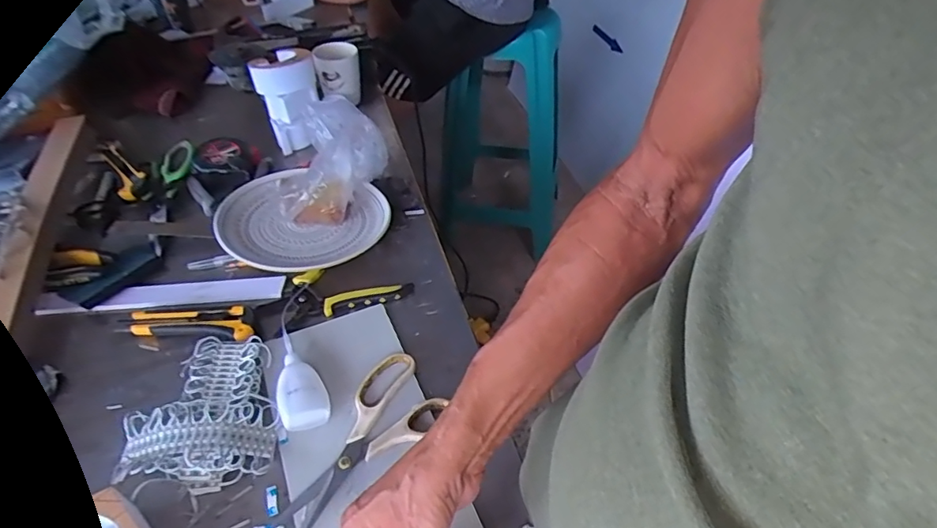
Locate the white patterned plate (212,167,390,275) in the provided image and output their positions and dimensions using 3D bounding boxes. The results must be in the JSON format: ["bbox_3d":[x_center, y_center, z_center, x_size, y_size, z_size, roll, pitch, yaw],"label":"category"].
[{"bbox_3d":[-0.213,-0.051,0.679,0.198,0.041,0.182,-1,45,1],"label":"white patterned plate"}]

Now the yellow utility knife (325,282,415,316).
[{"bbox_3d":[-0.114,0.037,0.611,0.102,0.009,0.024,-11,46,-9],"label":"yellow utility knife"}]

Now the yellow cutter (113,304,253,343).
[{"bbox_3d":[-0.302,0.063,0.584,0.146,0.019,0.045,4,45,6],"label":"yellow cutter"}]

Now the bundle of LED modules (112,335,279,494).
[{"bbox_3d":[-0.247,0.130,0.502,0.129,0.031,0.152,-7,45,-6],"label":"bundle of LED modules"}]

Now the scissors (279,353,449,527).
[{"bbox_3d":[-0.105,0.155,0.490,0.171,0.012,0.086,-34,53,-28],"label":"scissors"}]

